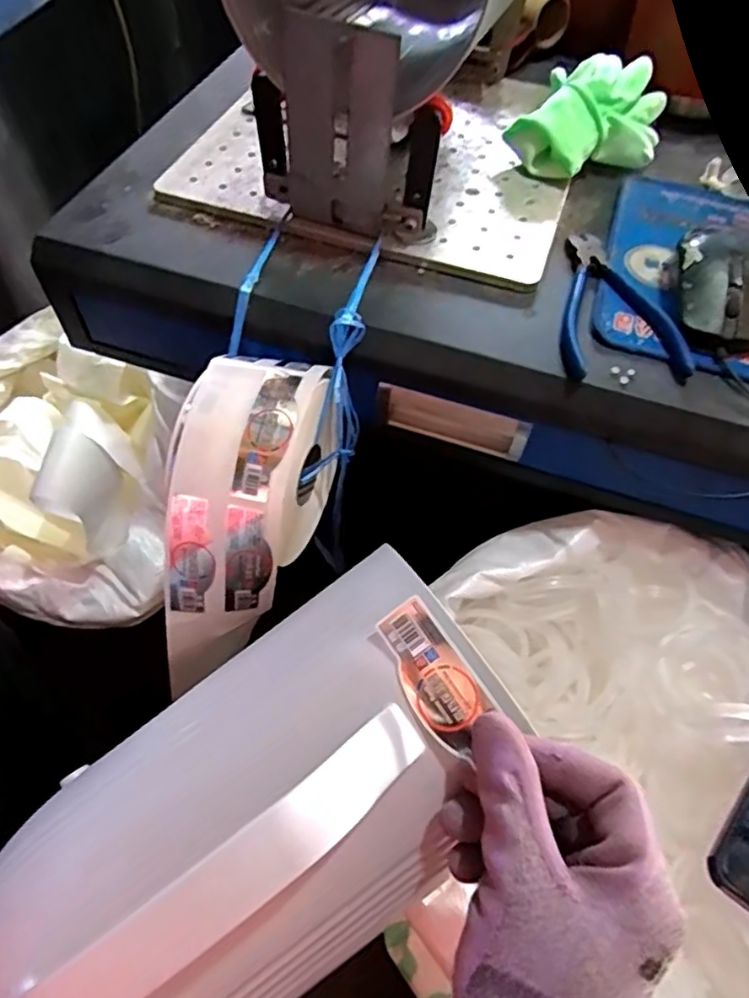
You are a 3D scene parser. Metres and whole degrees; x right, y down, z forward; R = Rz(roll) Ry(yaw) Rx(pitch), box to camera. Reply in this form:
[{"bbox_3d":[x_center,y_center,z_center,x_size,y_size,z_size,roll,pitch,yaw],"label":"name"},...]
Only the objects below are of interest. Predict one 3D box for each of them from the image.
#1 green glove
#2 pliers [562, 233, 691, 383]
[{"bbox_3d":[0.178,-0.310,0.503,0.144,0.058,0.090,-29,61,-21],"label":"green glove"},{"bbox_3d":[0.161,-0.130,0.412,0.078,0.013,0.133,6,55,1],"label":"pliers"}]

